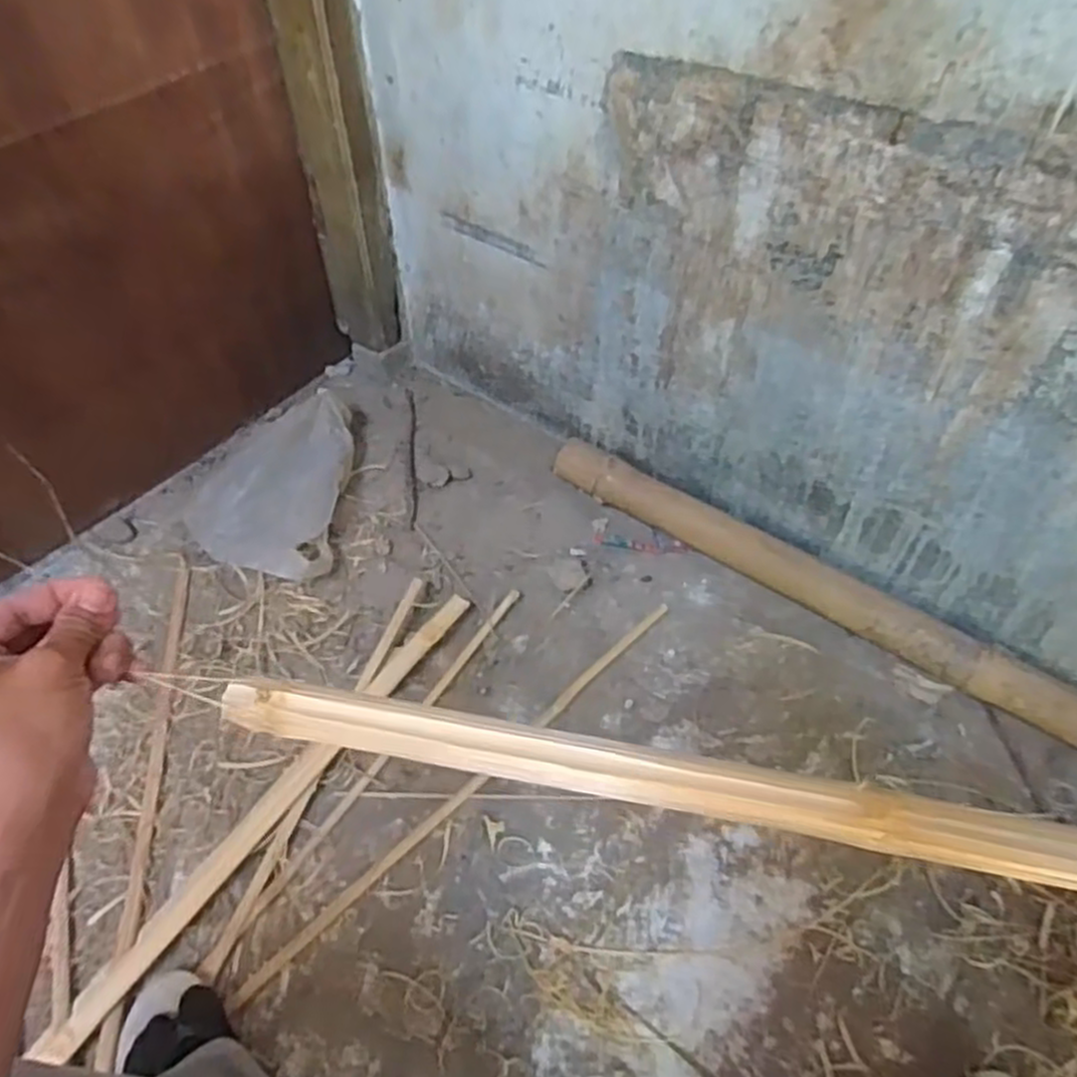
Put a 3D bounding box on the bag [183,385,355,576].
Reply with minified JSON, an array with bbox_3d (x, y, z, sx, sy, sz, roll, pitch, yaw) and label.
[{"bbox_3d":[-0.384,-0.078,1.136,0.219,0.087,0.298,-1,49,-1],"label":"bag"}]

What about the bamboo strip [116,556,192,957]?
[{"bbox_3d":[-0.446,0.217,0.946,0.020,0.007,0.491,-7,50,-6],"label":"bamboo strip"}]

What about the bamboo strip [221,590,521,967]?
[{"bbox_3d":[-0.170,0.242,0.925,0.017,0.011,0.508,26,54,21],"label":"bamboo strip"}]

